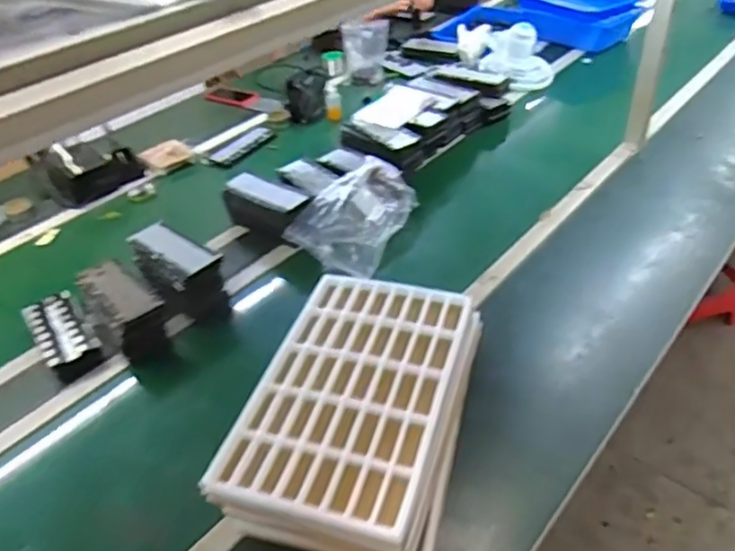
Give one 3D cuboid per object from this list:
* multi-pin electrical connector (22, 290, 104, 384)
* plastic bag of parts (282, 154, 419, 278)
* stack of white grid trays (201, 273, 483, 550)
[{"bbox_3d":[-0.556,0.104,1.113,0.085,0.034,0.228,-29,48,-26],"label":"multi-pin electrical connector"},{"bbox_3d":[-0.013,-0.122,1.308,0.167,0.128,0.283,23,48,27],"label":"plastic bag of parts"},{"bbox_3d":[-0.008,0.189,0.893,0.278,0.110,0.422,9,43,14],"label":"stack of white grid trays"}]

